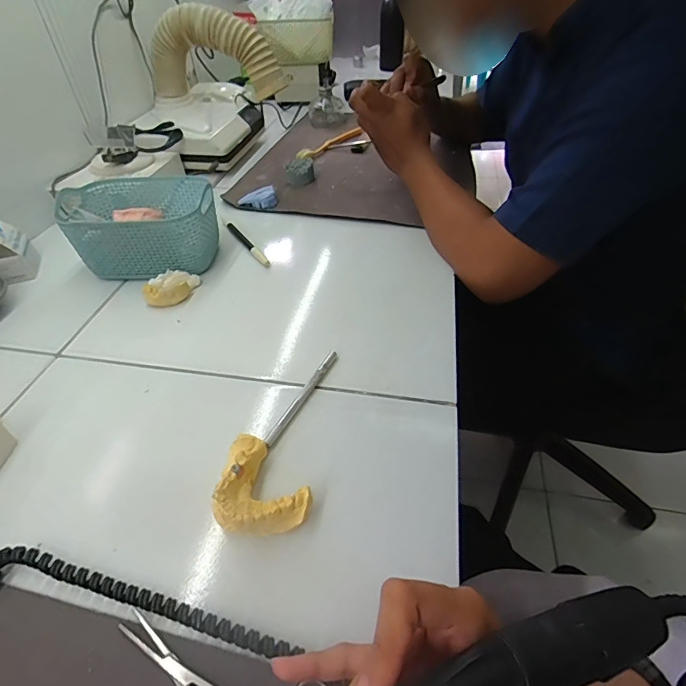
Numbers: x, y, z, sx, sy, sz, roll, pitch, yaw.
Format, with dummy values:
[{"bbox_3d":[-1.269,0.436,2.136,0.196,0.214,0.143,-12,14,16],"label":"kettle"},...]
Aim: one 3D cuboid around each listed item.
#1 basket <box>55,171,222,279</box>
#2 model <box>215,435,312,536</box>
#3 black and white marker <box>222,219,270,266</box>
[{"bbox_3d":[-0.247,-0.147,0.521,0.166,0.077,0.120,-2,44,1],"label":"basket"},{"bbox_3d":[-0.064,0.108,0.297,0.056,0.030,0.074,-34,52,-28],"label":"model"},{"bbox_3d":[-0.136,-0.143,0.567,0.011,0.007,0.144,-26,49,-22],"label":"black and white marker"}]

